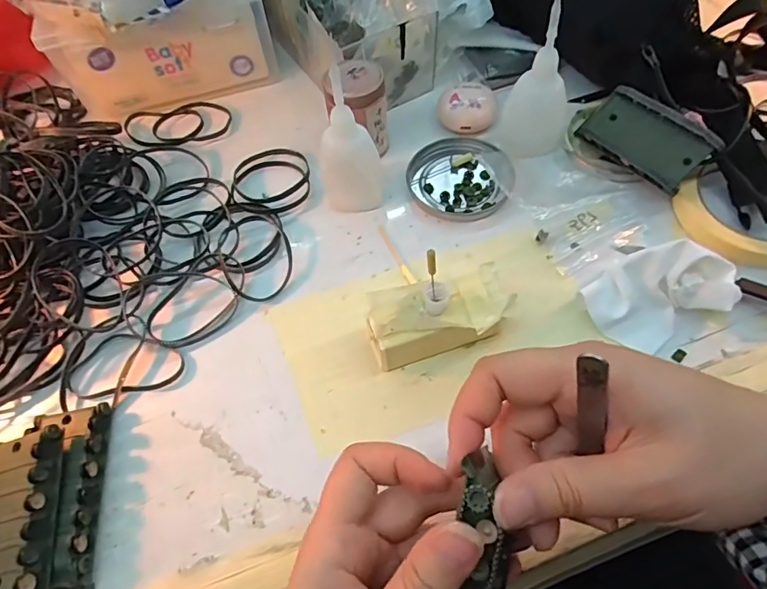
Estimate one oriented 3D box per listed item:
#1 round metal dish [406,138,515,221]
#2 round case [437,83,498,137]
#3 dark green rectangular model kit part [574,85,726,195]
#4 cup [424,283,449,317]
[{"bbox_3d":[0.058,-0.090,0.377,0.078,0.010,0.076,-2,60,3],"label":"round metal dish"},{"bbox_3d":[0.068,-0.152,0.403,0.046,0.020,0.041,2,60,5],"label":"round case"},{"bbox_3d":[0.185,-0.114,0.351,0.046,0.015,0.094,-49,51,20],"label":"dark green rectangular model kit part"},{"bbox_3d":[0.030,0.002,0.282,0.014,0.014,0.016,2,58,6],"label":"cup"}]

